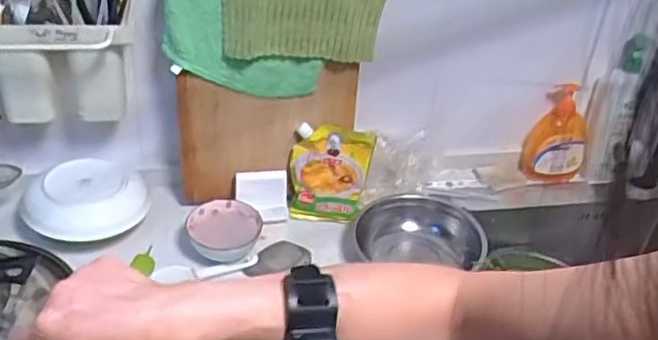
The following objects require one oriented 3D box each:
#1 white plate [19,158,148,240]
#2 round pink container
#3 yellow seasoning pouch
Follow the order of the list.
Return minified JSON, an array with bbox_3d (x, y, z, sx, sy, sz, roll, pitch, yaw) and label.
[{"bbox_3d":[-0.351,0.042,1.011,0.173,0.041,0.151,7,45,-26],"label":"white plate"},{"bbox_3d":[-0.155,0.089,1.019,0.104,0.043,0.099,4,36,-3],"label":"round pink container"},{"bbox_3d":[0.003,0.006,1.072,0.123,0.157,0.040,2,36,-5],"label":"yellow seasoning pouch"}]

